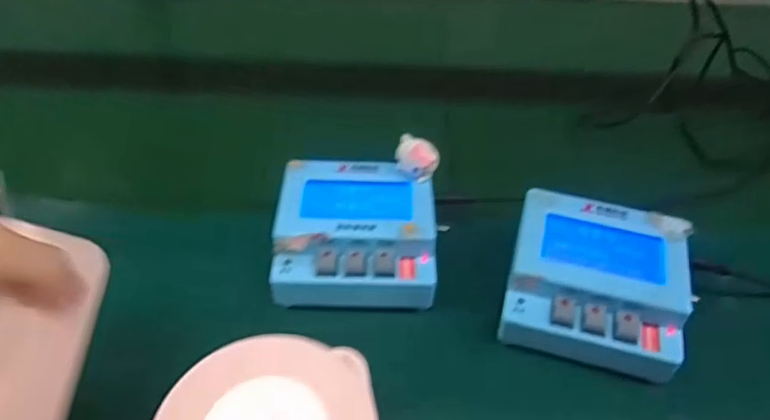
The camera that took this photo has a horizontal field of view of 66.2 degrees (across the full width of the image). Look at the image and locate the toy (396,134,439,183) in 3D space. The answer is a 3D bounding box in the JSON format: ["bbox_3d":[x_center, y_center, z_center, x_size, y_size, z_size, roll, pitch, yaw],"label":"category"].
[{"bbox_3d":[0.022,-0.034,0.402,0.029,0.029,0.021,8,46,6],"label":"toy"}]

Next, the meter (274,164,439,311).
[{"bbox_3d":[-0.019,0.014,0.392,0.100,0.040,0.104,1,45,-1],"label":"meter"}]

